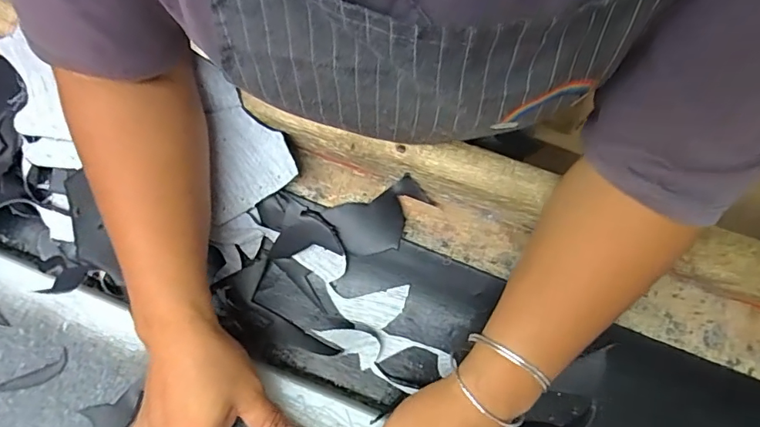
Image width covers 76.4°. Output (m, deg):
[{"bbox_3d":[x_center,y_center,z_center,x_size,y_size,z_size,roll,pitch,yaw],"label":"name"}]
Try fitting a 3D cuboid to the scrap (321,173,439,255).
[{"bbox_3d":[0.002,0.004,0.423,0.090,0.016,0.053,-22,79,-2],"label":"scrap"}]

